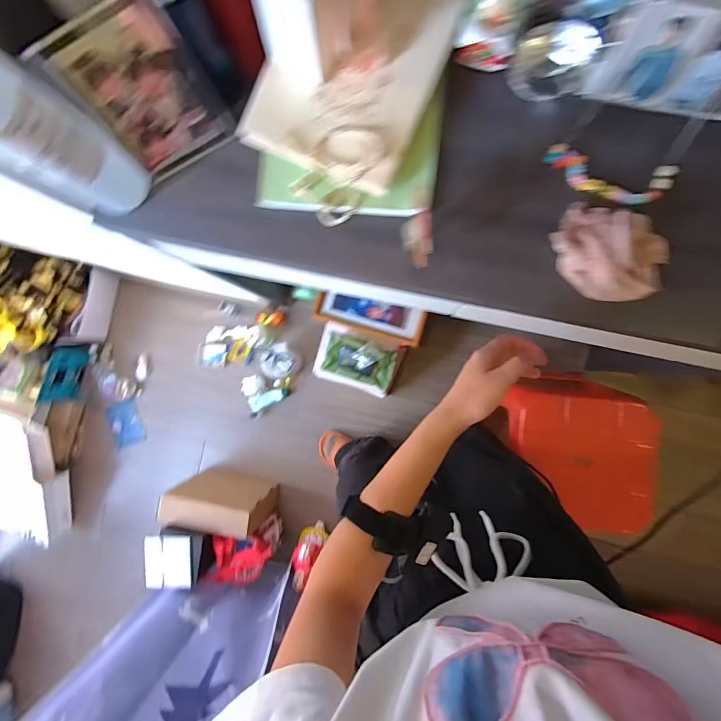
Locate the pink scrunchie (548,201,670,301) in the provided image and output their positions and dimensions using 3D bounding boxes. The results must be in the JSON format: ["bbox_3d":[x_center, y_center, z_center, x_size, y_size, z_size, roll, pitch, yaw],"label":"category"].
[{"bbox_3d":[0.278,-0.120,0.432,0.124,0.039,0.101,13,92,7],"label":"pink scrunchie"}]

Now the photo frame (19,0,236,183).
[{"bbox_3d":[-0.234,-0.292,0.438,0.128,0.164,0.016,-30,69,5],"label":"photo frame"}]

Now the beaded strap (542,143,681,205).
[{"bbox_3d":[0.282,-0.212,0.449,0.140,0.019,0.049,15,92,7],"label":"beaded strap"}]

